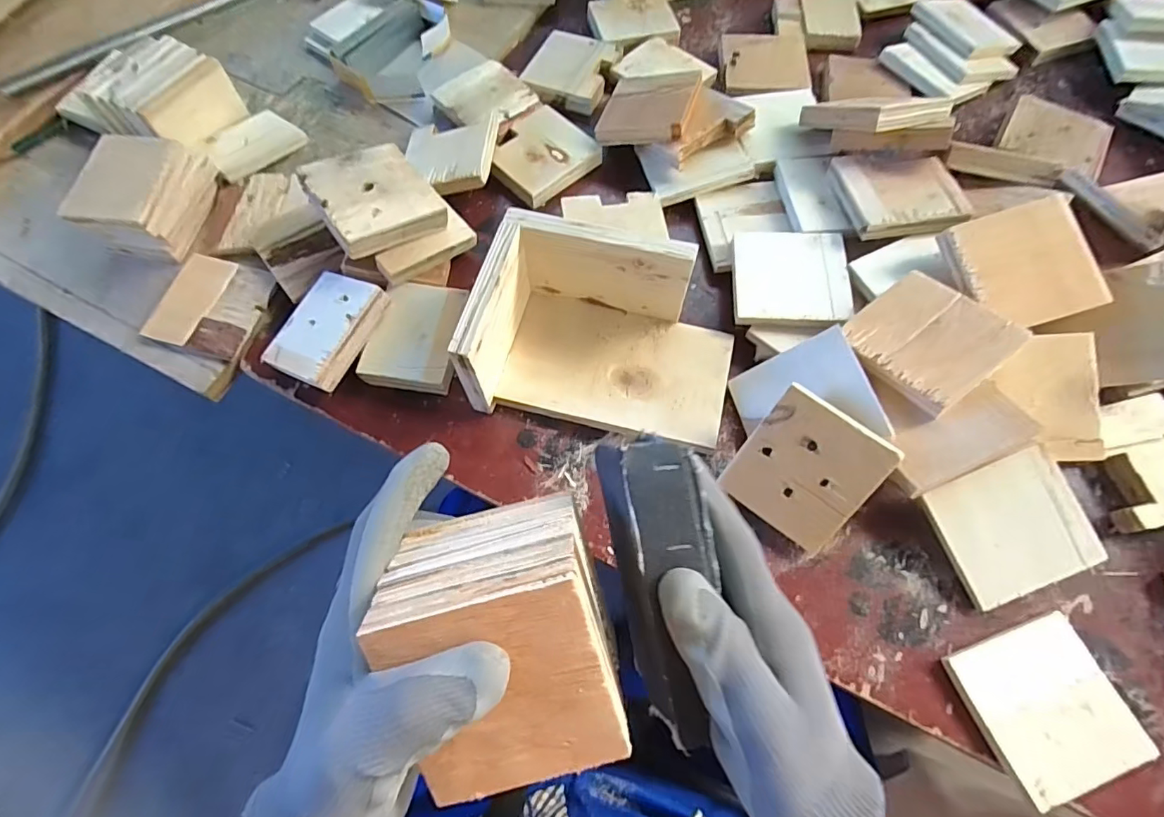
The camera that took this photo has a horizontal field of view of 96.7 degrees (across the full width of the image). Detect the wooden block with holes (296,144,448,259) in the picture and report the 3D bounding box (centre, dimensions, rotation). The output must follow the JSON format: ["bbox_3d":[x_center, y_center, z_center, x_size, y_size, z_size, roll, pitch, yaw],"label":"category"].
[{"bbox_3d":[-0.176,-0.176,0.434,0.088,0.021,0.093,-30,74,-24],"label":"wooden block with holes"}]

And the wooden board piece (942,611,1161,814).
[{"bbox_3d":[0.300,0.192,0.333,0.093,0.011,0.091,-19,71,-7],"label":"wooden board piece"}]

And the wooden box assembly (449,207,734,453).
[{"bbox_3d":[0.021,-0.057,0.385,0.187,0.077,0.126,12,70,5],"label":"wooden box assembly"}]

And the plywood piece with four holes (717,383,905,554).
[{"bbox_3d":[0.154,0.043,0.358,0.082,0.005,0.093,37,114,14],"label":"plywood piece with four holes"}]

